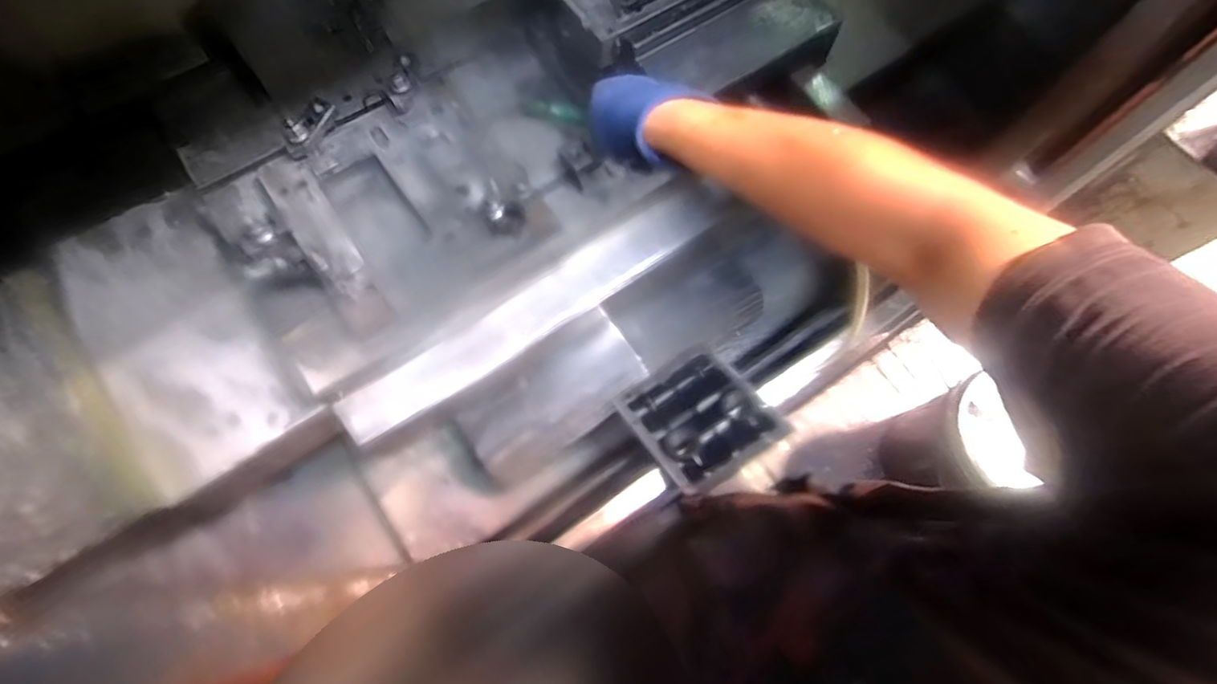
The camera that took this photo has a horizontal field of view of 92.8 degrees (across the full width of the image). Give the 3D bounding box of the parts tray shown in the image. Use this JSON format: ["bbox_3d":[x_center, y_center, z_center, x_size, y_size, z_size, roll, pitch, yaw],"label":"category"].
[{"bbox_3d":[0.140,0.111,0.947,0.190,0.036,0.236,-33,47,-9],"label":"parts tray"}]

